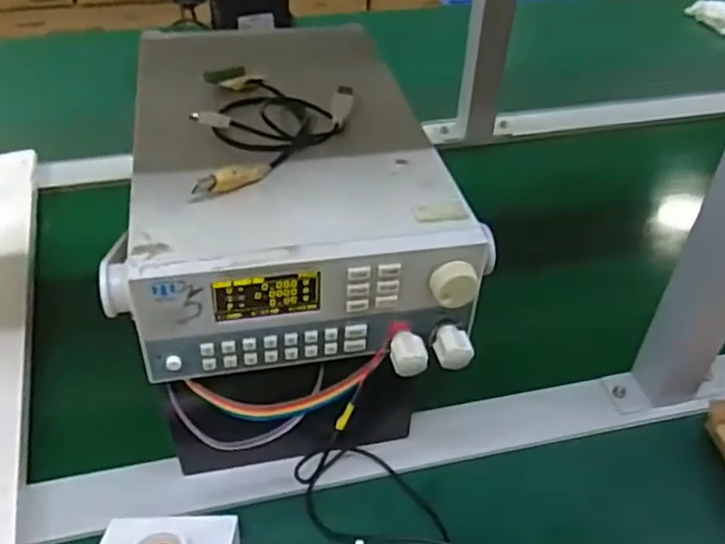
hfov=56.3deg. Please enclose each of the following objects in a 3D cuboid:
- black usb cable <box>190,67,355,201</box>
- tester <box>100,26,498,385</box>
[{"bbox_3d":[-0.066,-0.109,0.494,0.114,0.019,0.178,0,42,-1],"label":"black usb cable"},{"bbox_3d":[-0.058,-0.072,0.519,0.224,0.094,0.335,-5,43,-7],"label":"tester"}]

